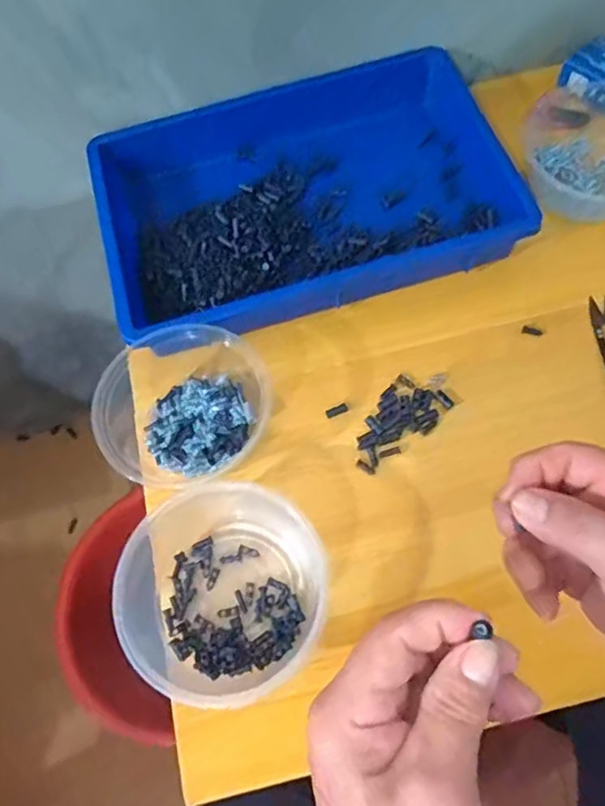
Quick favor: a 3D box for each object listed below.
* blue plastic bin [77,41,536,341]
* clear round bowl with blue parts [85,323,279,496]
[{"bbox_3d":[-0.006,-0.201,0.577,0.363,0.063,0.261,-15,65,-5],"label":"blue plastic bin"},{"bbox_3d":[-0.097,-0.004,0.496,0.132,0.054,0.126,-1,65,2],"label":"clear round bowl with blue parts"}]

